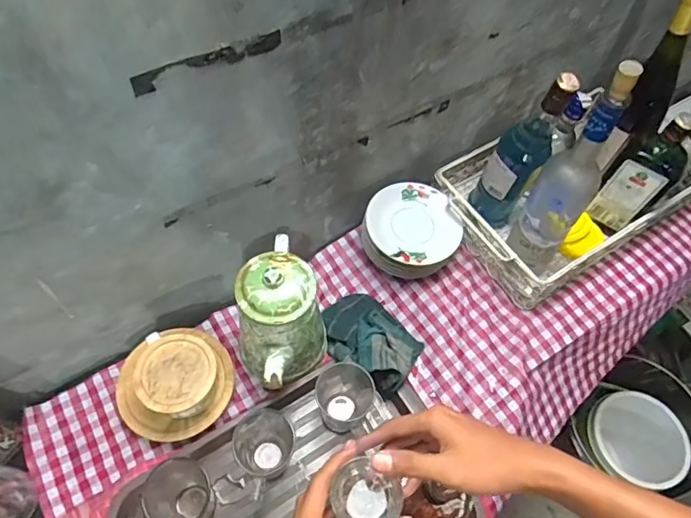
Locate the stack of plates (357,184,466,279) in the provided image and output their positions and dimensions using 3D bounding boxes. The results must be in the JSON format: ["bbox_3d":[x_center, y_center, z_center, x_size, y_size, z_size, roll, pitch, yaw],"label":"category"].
[{"bbox_3d":[0.103,-0.031,0.816,0.152,0.092,0.156,9,59,1],"label":"stack of plates"}]

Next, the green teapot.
[{"bbox_3d":[-0.080,0.087,0.669,0.105,0.215,0.201,-2,59,-6],"label":"green teapot"}]

